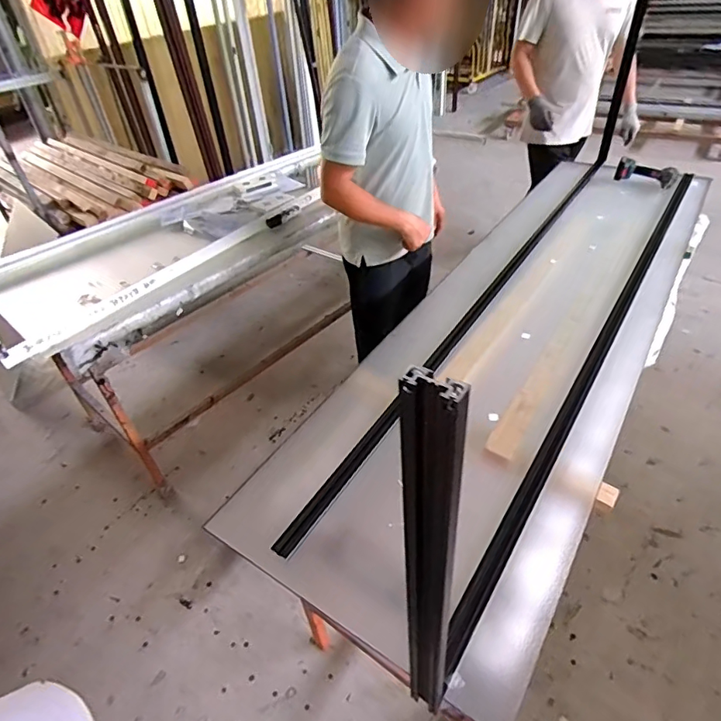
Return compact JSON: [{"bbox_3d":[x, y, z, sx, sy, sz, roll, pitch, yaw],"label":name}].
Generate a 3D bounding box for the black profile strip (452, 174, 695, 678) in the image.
[{"bbox_3d":[0.690,-0.131,1.275,0.038,0.025,1.944,22,46,29],"label":"black profile strip"}]

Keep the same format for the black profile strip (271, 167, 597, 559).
[{"bbox_3d":[0.417,-0.239,1.440,0.048,0.022,1.977,20,45,28],"label":"black profile strip"}]

